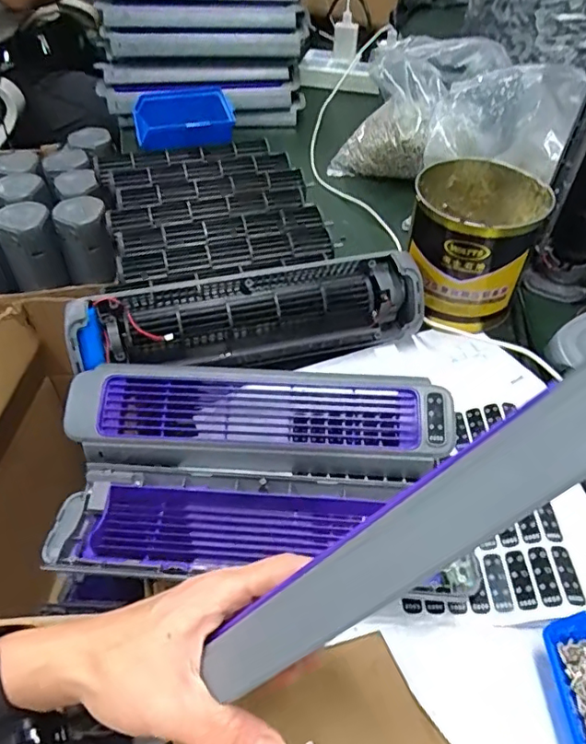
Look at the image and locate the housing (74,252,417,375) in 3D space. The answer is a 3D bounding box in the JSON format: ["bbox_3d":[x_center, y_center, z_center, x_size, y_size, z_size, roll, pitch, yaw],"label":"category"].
[{"bbox_3d":[-0.033,-0.045,0.491,0.308,0.082,0.076,-7,51,-7],"label":"housing"}]

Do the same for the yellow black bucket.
[{"bbox_3d":[0.172,-0.126,0.531,0.114,0.107,0.125,15,52,11],"label":"yellow black bucket"}]

